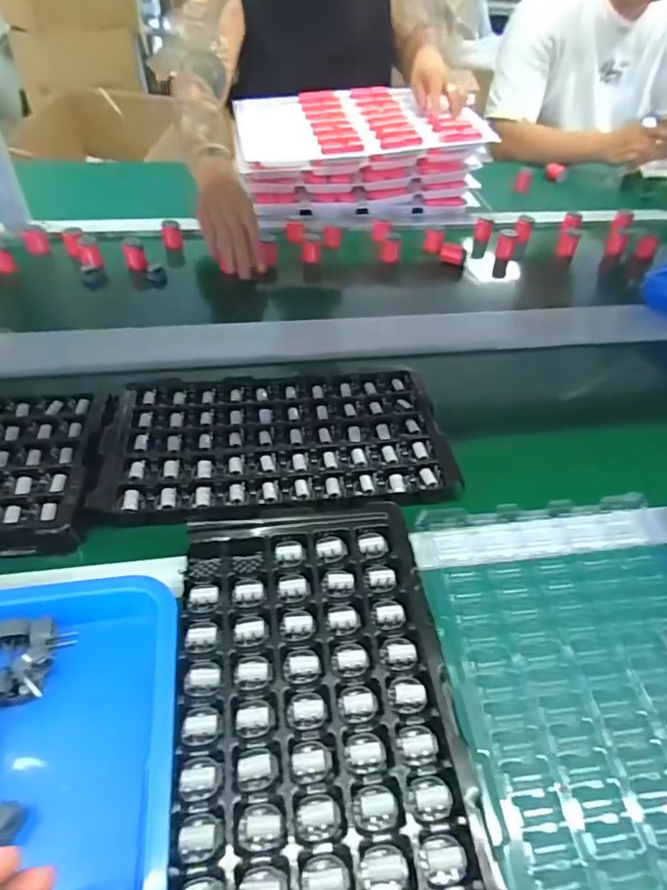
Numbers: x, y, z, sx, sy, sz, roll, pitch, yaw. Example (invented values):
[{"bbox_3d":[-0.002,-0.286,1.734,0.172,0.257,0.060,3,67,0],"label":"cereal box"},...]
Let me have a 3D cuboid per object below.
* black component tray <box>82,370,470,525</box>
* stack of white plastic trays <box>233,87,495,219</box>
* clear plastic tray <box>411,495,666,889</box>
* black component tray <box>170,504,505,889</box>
[{"bbox_3d":[-0.060,-0.006,0.591,0.352,0.024,0.215,-5,46,-9],"label":"black component tray"},{"bbox_3d":[0.036,-0.584,1.080,0.451,0.138,0.291,-4,46,-8],"label":"stack of white plastic trays"},{"bbox_3d":[0.210,0.195,0.419,0.230,0.024,0.355,-3,45,-7],"label":"clear plastic tray"},{"bbox_3d":[-0.009,0.194,0.382,0.194,0.022,0.357,-4,46,-8],"label":"black component tray"}]

